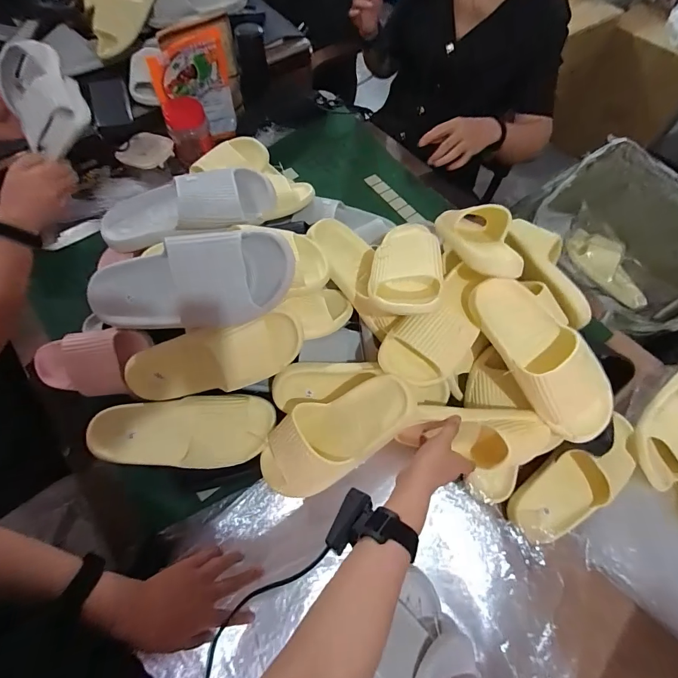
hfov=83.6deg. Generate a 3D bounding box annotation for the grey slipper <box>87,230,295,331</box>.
[{"bbox_3d":[-0.186,-0.068,0.484,0.262,0.078,0.109,-9,99,10],"label":"grey slipper"}]

